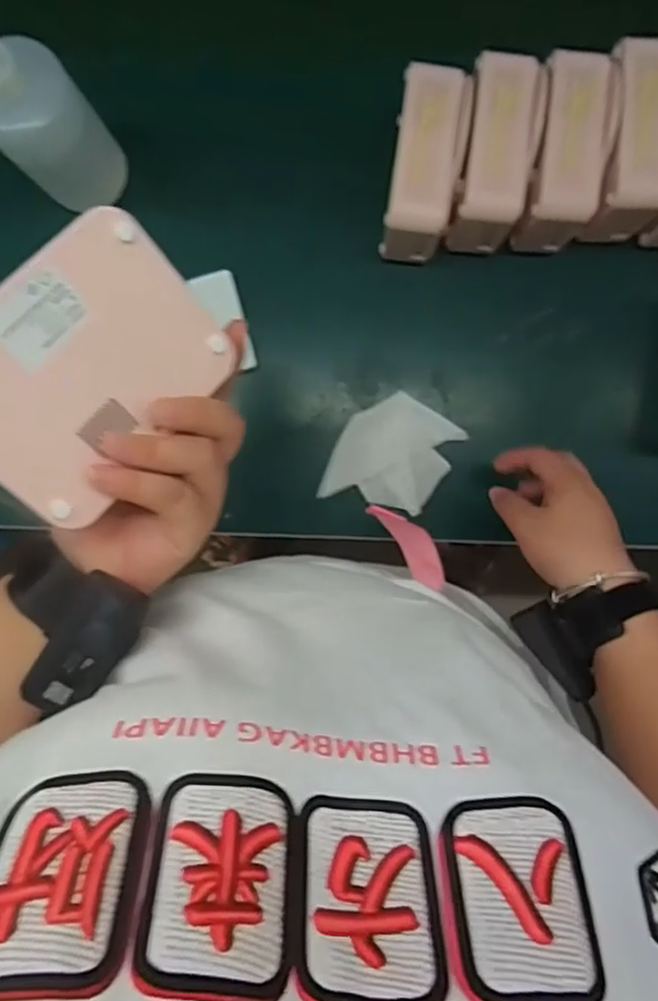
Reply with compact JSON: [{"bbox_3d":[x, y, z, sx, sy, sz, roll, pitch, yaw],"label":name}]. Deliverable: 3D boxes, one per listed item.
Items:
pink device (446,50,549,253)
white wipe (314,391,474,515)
[{"bbox_3d":[0.134,-0.278,0.536,0.059,0.080,0.126,7,91,2],"label":"pink device"},{"bbox_3d":[0.057,-0.038,0.600,0.096,0.012,0.112,32,92,2],"label":"white wipe"}]

